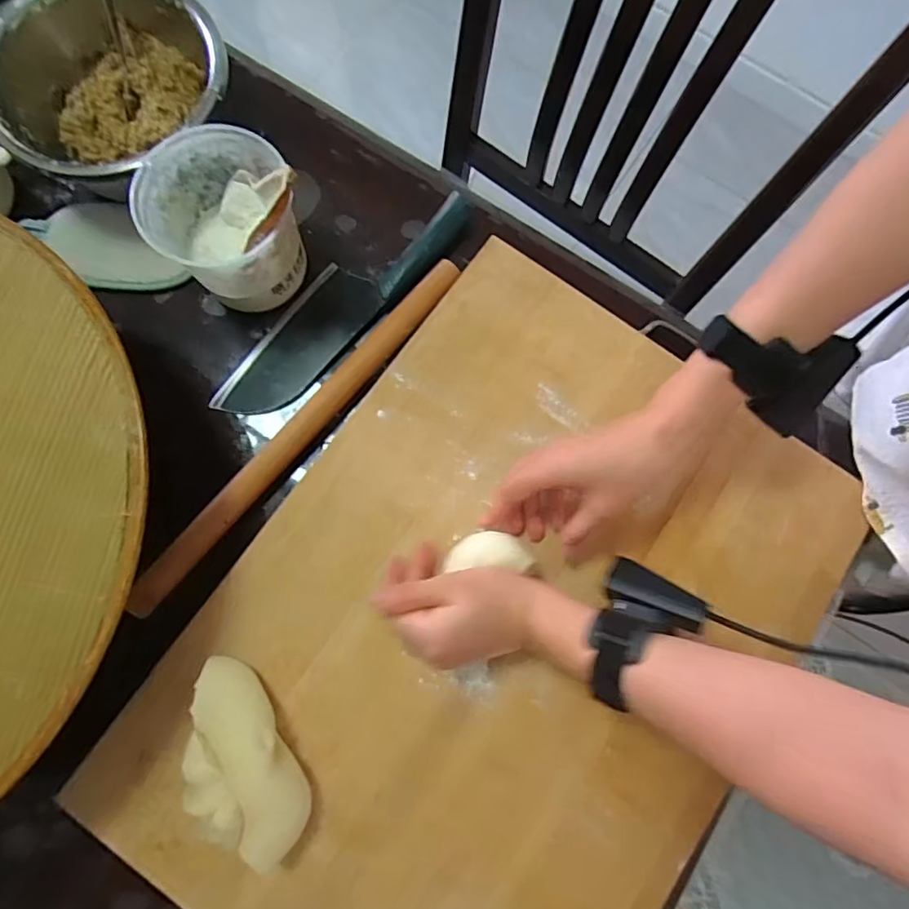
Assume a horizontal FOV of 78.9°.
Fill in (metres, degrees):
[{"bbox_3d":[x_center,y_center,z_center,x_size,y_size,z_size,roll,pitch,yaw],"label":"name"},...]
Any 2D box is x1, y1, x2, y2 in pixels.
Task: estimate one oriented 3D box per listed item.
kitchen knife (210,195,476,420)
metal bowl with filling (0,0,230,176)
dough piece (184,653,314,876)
[{"bbox_3d":[-0.098,-0.140,0.505,0.071,0.016,0.285,42,81,6],"label":"kitchen knife"},{"bbox_3d":[-0.295,-0.311,0.477,0.183,0.094,0.186,0,79,-2],"label":"metal bowl with filling"},{"bbox_3d":[-0.149,0.214,0.386,0.061,0.053,0.133,-36,83,-8],"label":"dough piece"}]

